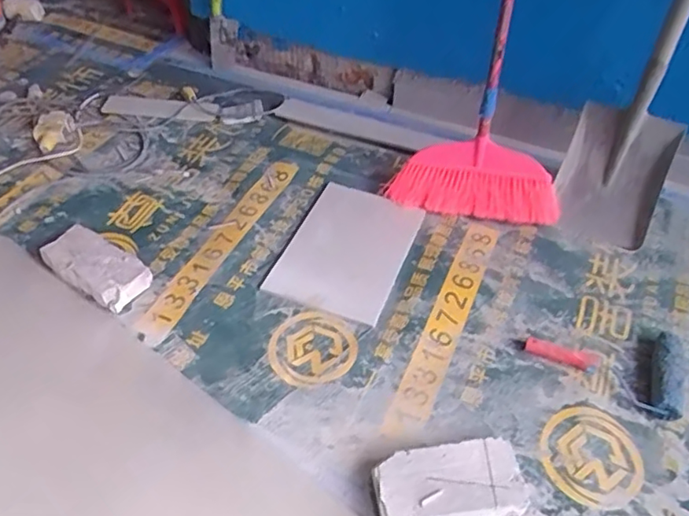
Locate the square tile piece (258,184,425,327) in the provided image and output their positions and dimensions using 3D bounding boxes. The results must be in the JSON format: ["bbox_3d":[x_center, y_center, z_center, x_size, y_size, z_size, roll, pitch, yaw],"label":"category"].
[{"bbox_3d":[0.006,-0.020,1.264,0.244,0.013,0.334,16,54,17],"label":"square tile piece"}]

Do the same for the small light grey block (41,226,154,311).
[{"bbox_3d":[-0.506,0.015,1.202,0.239,0.047,0.114,28,52,20],"label":"small light grey block"}]

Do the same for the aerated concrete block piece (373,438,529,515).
[{"bbox_3d":[0.163,0.348,0.917,0.230,0.056,0.117,-8,47,-9],"label":"aerated concrete block piece"}]

